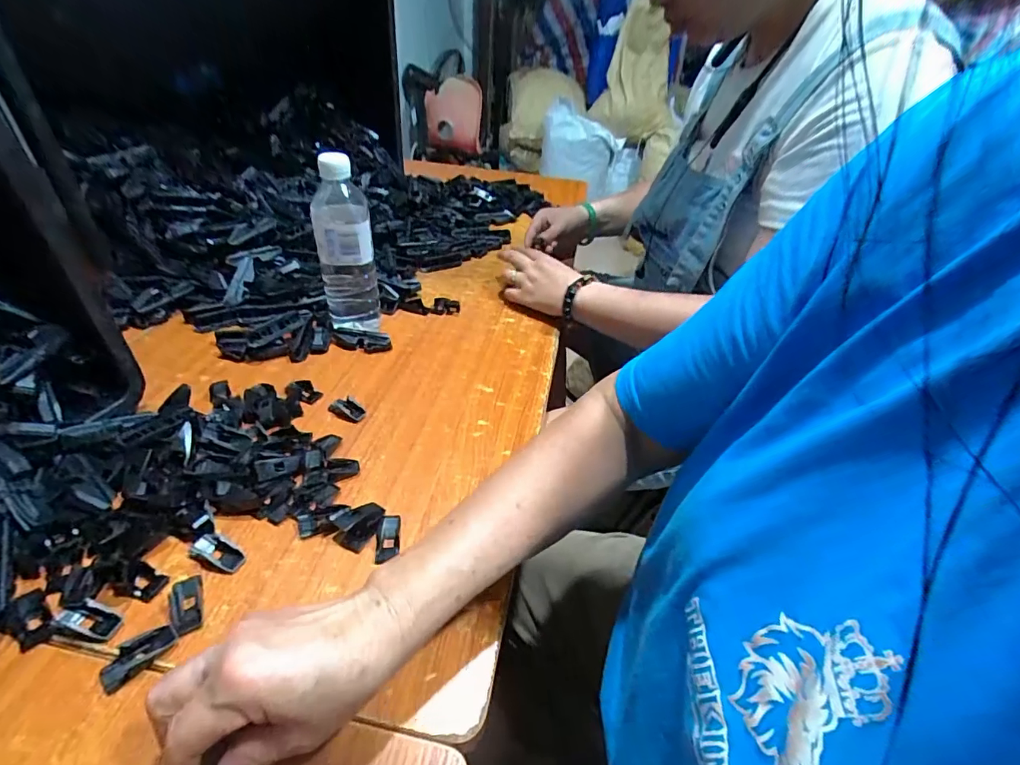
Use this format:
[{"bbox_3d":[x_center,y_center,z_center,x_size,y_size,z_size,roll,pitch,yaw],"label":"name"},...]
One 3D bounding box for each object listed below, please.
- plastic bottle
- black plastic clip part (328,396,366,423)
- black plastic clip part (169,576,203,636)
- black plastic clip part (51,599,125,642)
[{"bbox_3d":[-0.195,-0.154,0.560,0.064,0.204,0.054,-8,41,-16],"label":"plastic bottle"},{"bbox_3d":[-0.172,0.027,0.494,0.041,0.007,0.023,21,42,18],"label":"black plastic clip part"},{"bbox_3d":[-0.229,0.156,0.331,0.019,0.006,0.042,-15,44,-23],"label":"black plastic clip part"},{"bbox_3d":[-0.283,0.159,0.313,0.039,0.010,0.019,13,40,9],"label":"black plastic clip part"}]

